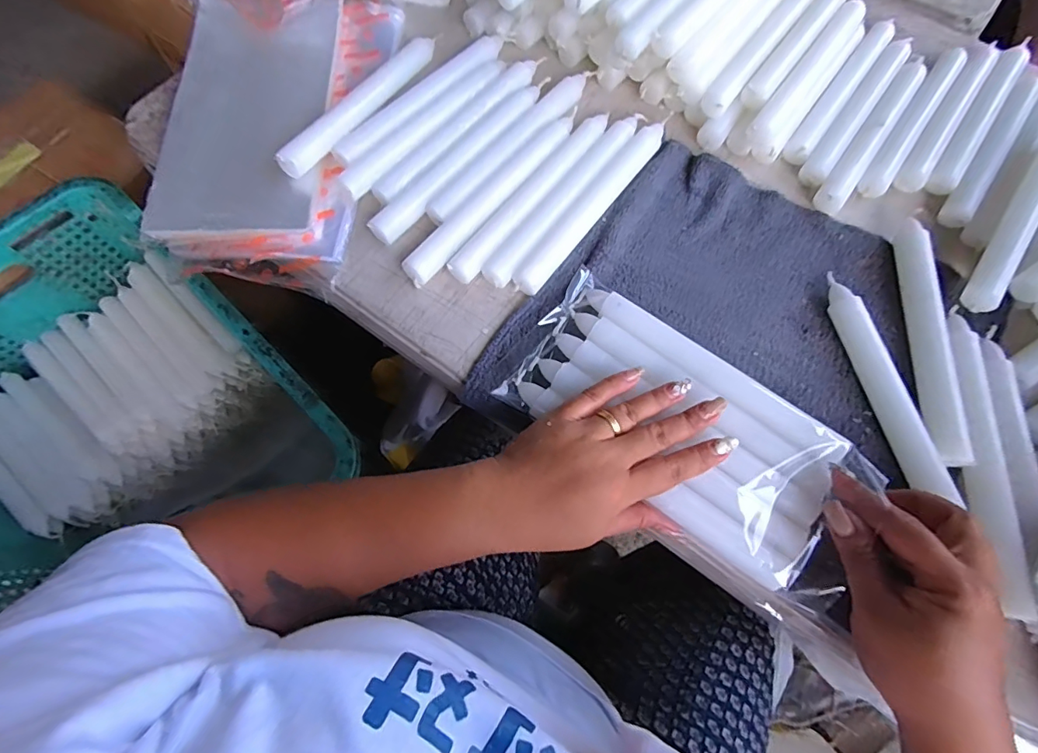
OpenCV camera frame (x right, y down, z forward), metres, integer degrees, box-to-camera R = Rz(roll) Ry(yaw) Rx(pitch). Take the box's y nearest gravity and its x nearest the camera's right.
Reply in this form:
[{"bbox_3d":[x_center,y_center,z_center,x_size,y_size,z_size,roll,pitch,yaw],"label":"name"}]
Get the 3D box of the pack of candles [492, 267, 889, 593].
[{"bbox_3d":[0.102,0.028,0.325,0.215,0.020,0.111,37,72,14],"label":"pack of candles"}]

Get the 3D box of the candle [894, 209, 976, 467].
[{"bbox_3d":[0.297,-0.035,0.354,0.016,0.019,0.196,6,70,1],"label":"candle"}]

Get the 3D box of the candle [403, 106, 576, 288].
[{"bbox_3d":[-0.017,-0.145,0.399,0.026,0.020,0.197,37,74,12],"label":"candle"}]

